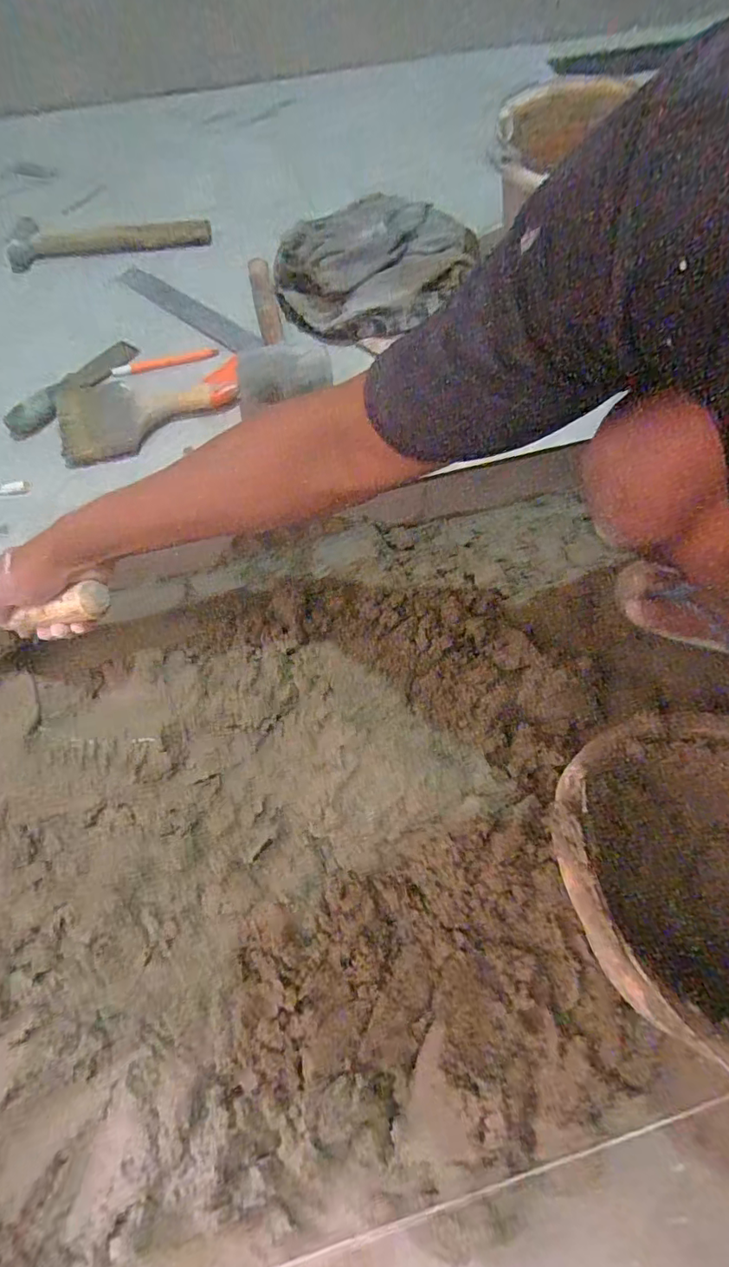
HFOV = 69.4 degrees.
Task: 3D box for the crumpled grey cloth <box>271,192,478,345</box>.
[{"bbox_3d":[0.021,-0.469,0.664,0.272,0.034,0.167,-35,88,-10],"label":"crumpled grey cloth"}]

